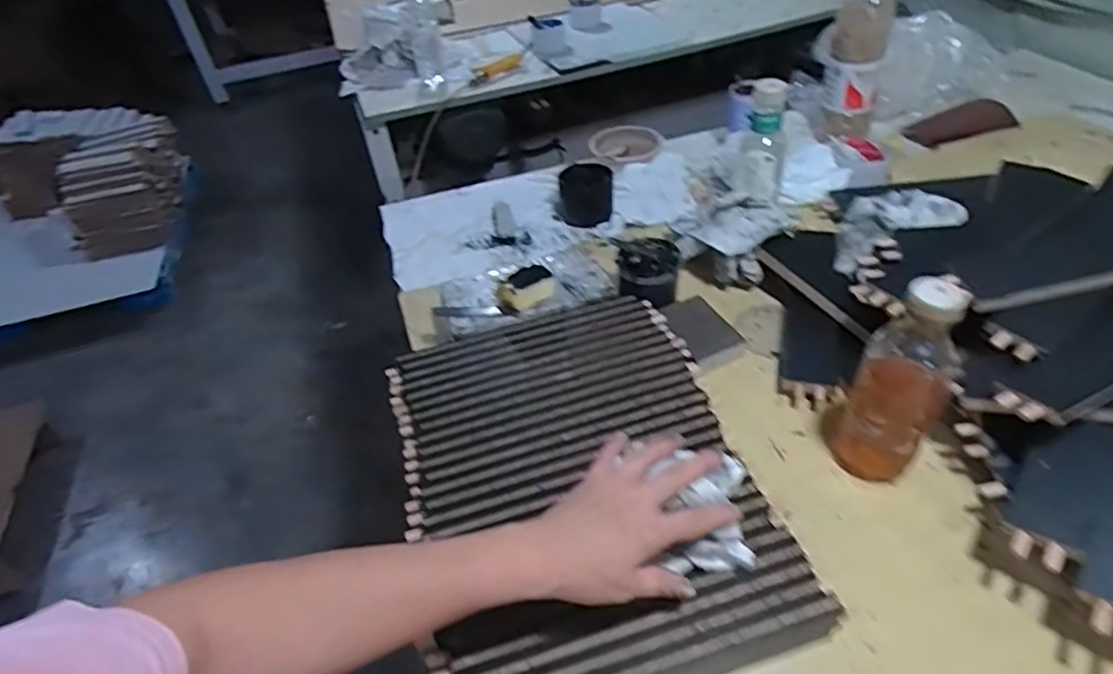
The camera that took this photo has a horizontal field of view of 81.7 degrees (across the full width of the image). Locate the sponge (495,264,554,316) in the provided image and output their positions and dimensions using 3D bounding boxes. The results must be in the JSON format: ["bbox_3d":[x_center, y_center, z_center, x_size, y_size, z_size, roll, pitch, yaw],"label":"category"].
[{"bbox_3d":[-0.036,-0.055,0.747,0.070,0.028,0.040,-24,45,-16],"label":"sponge"}]

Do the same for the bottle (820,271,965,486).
[{"bbox_3d":[0.299,0.043,0.571,0.089,0.206,0.072,19,49,27],"label":"bottle"}]

